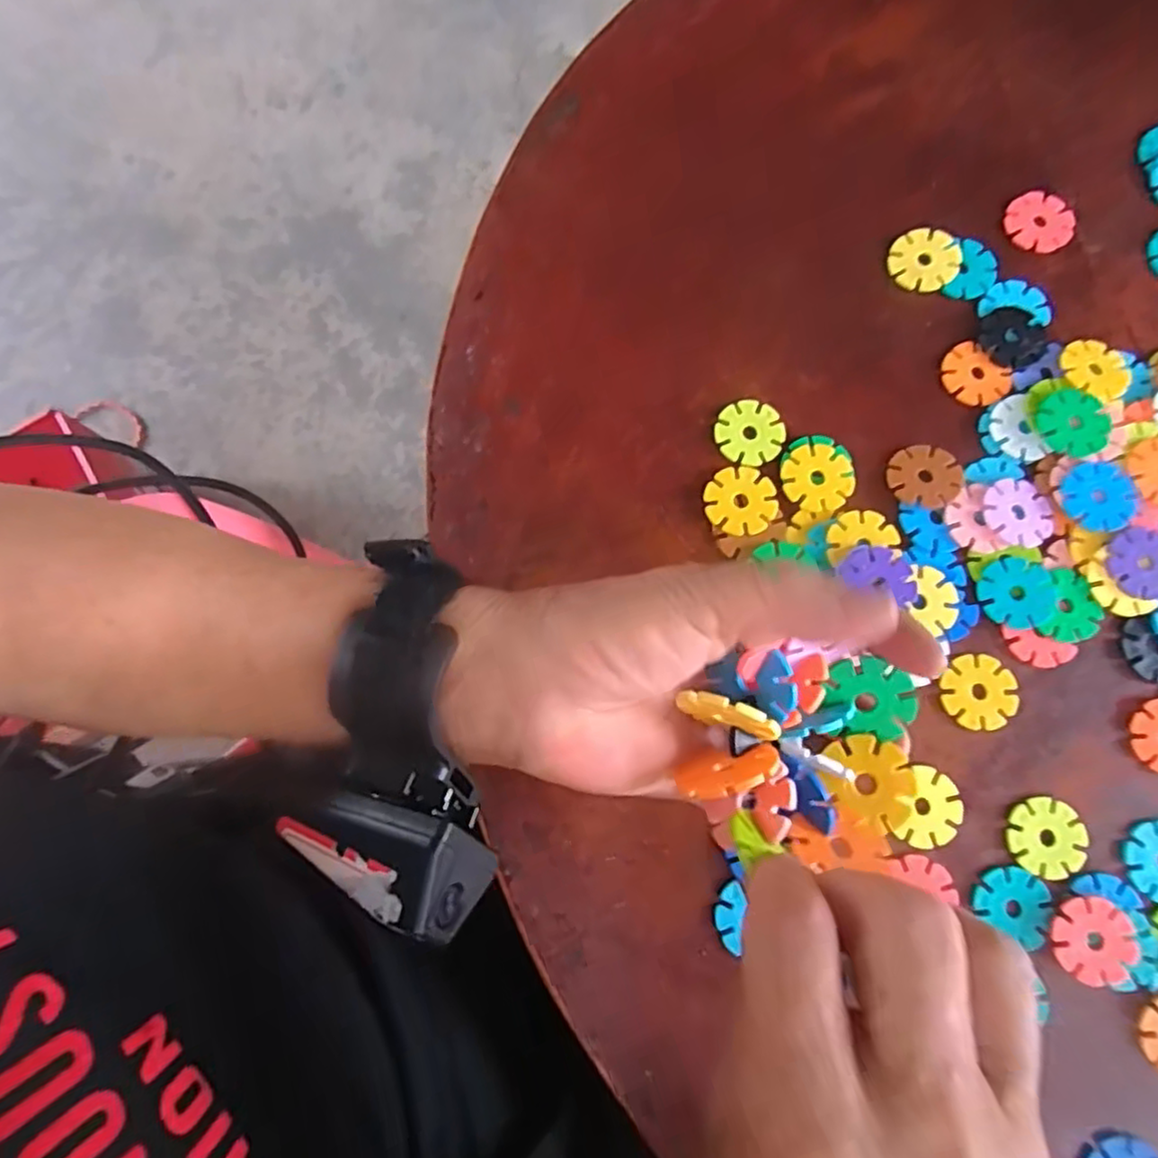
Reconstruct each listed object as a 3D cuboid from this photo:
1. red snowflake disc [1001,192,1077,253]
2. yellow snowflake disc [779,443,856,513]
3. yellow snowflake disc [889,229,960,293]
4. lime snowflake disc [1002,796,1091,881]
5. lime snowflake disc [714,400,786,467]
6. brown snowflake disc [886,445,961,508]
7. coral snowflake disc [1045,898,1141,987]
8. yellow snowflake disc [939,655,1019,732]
[{"bbox_3d":[0.230,-0.179,0.334,0.032,0.004,0.029,12,79,3],"label":"red snowflake disc"},{"bbox_3d":[0.108,-0.045,0.303,0.030,0.004,0.031,0,79,0],"label":"yellow snowflake disc"},{"bbox_3d":[0.168,-0.154,0.324,0.031,0.005,0.030,0,79,0],"label":"yellow snowflake disc"},{"bbox_3d":[0.192,0.106,0.273,0.031,0.004,0.029,0,79,0],"label":"lime snowflake disc"},{"bbox_3d":[0.079,-0.067,0.309,0.031,0.004,0.030,0,79,0],"label":"lime snowflake disc"},{"bbox_3d":[0.156,-0.047,0.301,0.032,0.004,0.030,0,79,0],"label":"brown snowflake disc"},{"bbox_3d":[0.201,0.141,0.261,0.032,0.004,0.030,0,78,2],"label":"coral snowflake disc"},{"bbox_3d":[0.171,0.048,0.285,0.029,0.004,0.030,0,79,0],"label":"yellow snowflake disc"}]

